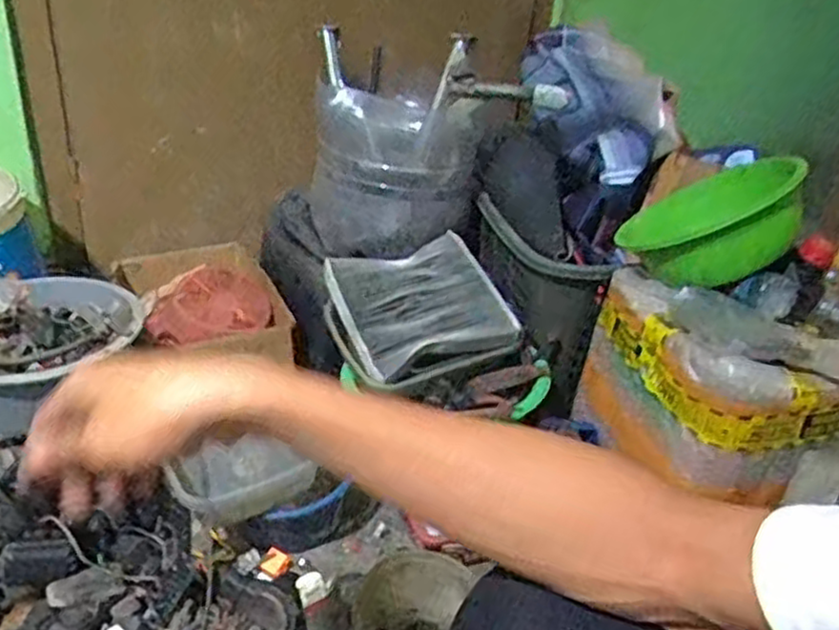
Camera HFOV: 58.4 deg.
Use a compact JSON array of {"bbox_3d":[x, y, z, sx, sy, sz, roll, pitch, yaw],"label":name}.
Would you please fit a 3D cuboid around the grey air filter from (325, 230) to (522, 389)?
[{"bbox_3d":[-0.001,-0.006,1.023,0.228,0.034,0.190,-15,62,-21],"label":"grey air filter"}]

